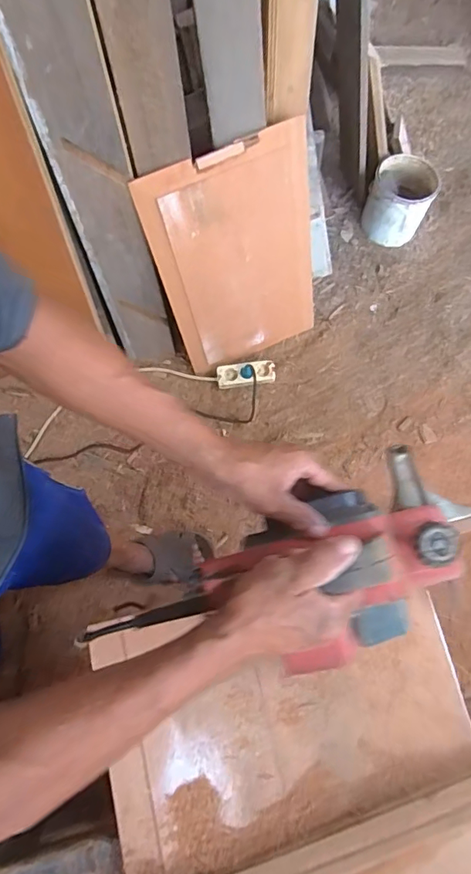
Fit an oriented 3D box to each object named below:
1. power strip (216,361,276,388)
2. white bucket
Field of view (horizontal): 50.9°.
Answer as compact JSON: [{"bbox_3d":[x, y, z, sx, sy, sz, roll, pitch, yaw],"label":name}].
[{"bbox_3d":[0.029,-0.170,1.348,0.162,0.027,0.061,-6,100,-6],"label":"power strip"},{"bbox_3d":[0.489,-0.710,1.492,0.179,0.211,0.187,0,73,1],"label":"white bucket"}]

